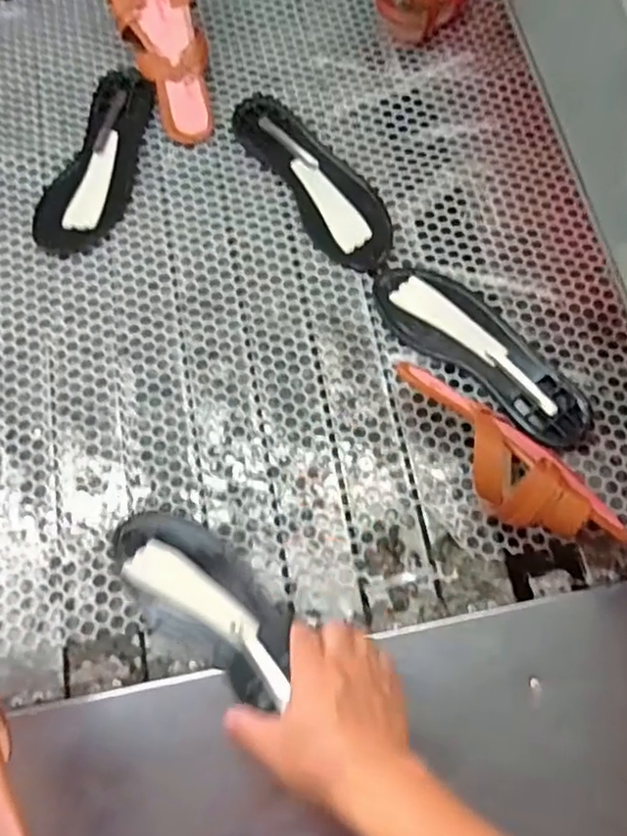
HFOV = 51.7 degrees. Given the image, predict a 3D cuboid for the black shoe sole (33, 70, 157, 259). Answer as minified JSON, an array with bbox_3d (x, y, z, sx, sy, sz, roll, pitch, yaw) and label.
[{"bbox_3d":[-0.243,-0.291,0.730,0.088,0.019,0.240,9,71,4],"label":"black shoe sole"}]

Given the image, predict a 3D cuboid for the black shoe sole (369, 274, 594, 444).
[{"bbox_3d":[0.168,-0.069,0.647,0.251,0.021,0.078,43,76,14],"label":"black shoe sole"}]

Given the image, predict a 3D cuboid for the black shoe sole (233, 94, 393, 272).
[{"bbox_3d":[0.001,-0.270,0.723,0.079,0.016,0.256,-32,73,-10],"label":"black shoe sole"}]

